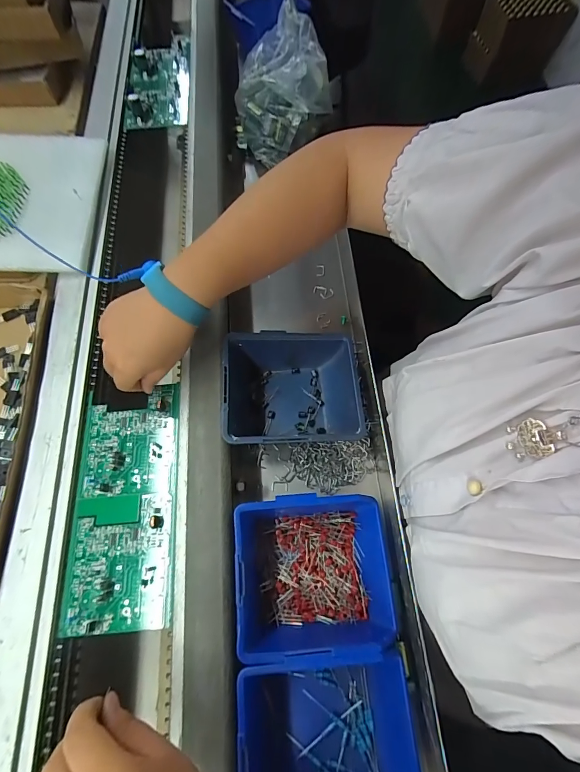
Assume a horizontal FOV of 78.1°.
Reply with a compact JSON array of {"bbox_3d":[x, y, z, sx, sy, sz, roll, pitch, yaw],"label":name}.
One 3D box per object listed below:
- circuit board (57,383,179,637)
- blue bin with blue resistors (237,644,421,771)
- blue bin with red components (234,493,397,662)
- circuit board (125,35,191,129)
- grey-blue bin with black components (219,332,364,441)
[{"bbox_3d":[-0.154,0.105,0.335,0.095,0.010,0.211,-4,69,-3],"label":"circuit board"},{"bbox_3d":[0.031,0.276,0.287,0.135,0.070,0.122,-3,69,-3],"label":"blue bin with blue resistors"},{"bbox_3d":[0.021,0.165,0.325,0.134,0.058,0.123,-3,70,-4],"label":"blue bin with red components"},{"bbox_3d":[-0.197,-0.472,0.540,0.088,0.019,0.198,-2,69,-2],"label":"circuit board"},{"bbox_3d":[0.002,0.006,0.386,0.139,0.064,0.118,-3,69,-2],"label":"grey-blue bin with black components"}]

